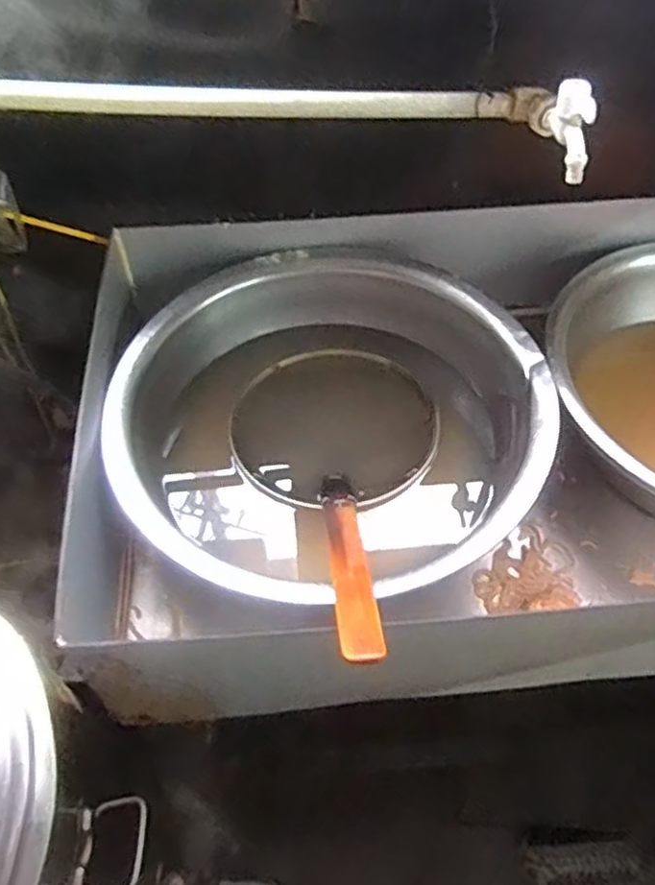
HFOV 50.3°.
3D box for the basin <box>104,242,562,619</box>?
[{"bbox_3d":[0.005,-0.023,0.935,0.546,0.159,0.534,35,61,23],"label":"basin"}]

